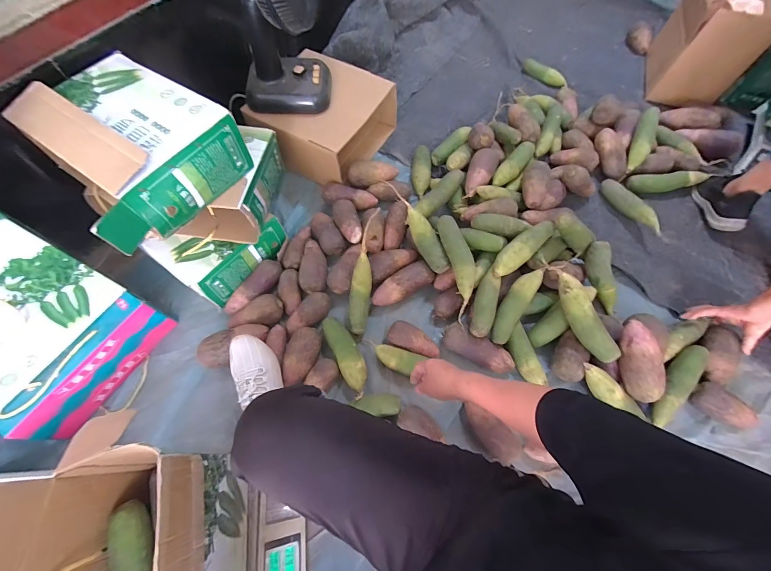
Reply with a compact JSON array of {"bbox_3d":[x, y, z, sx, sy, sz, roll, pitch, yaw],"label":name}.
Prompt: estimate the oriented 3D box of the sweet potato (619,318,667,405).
[{"bbox_3d":[0.547,0.162,0.702,0.061,0.057,0.173,-6,87,-2],"label":"sweet potato"}]

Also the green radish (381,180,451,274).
[{"bbox_3d":[0.093,-0.149,0.867,0.053,0.070,0.253,-24,67,-10],"label":"green radish"}]

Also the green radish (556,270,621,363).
[{"bbox_3d":[0.448,0.069,0.743,0.049,0.052,0.220,-25,83,-11],"label":"green radish"}]

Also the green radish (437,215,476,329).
[{"bbox_3d":[0.182,-0.047,0.811,0.059,0.053,0.274,-11,79,-5],"label":"green radish"}]

